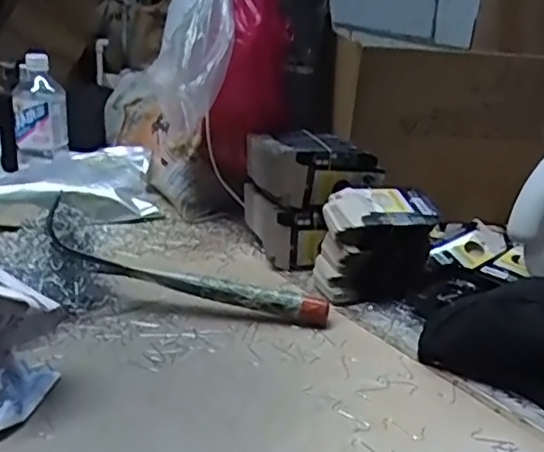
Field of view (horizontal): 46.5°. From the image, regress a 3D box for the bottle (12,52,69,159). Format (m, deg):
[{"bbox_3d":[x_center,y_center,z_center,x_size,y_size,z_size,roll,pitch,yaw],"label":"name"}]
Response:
[{"bbox_3d":[-0.351,-0.182,0.956,0.076,0.137,0.084,-4,25,-20],"label":"bottle"}]

